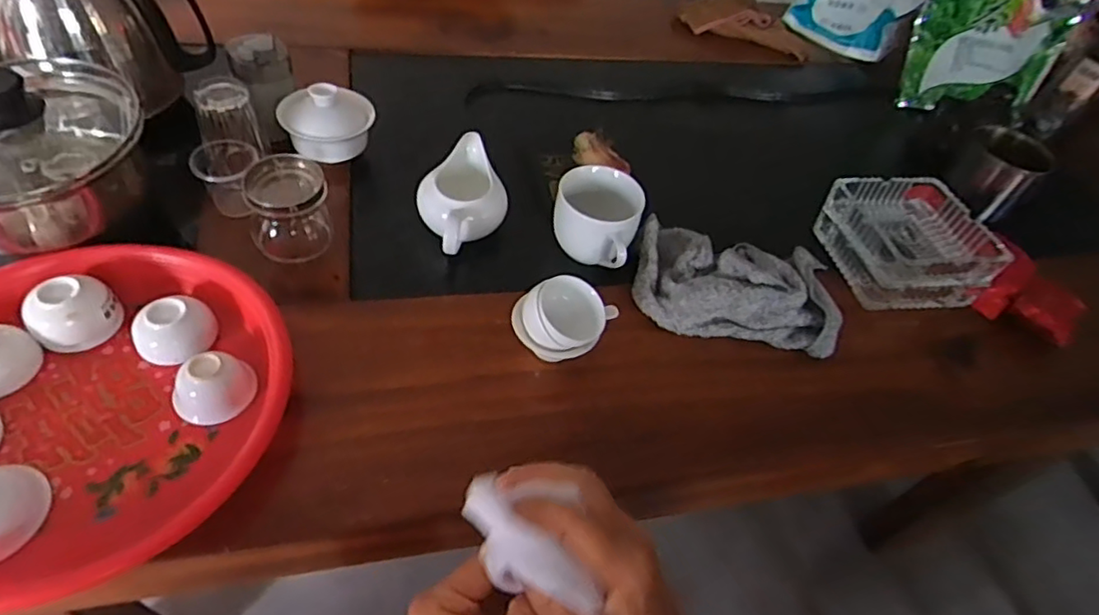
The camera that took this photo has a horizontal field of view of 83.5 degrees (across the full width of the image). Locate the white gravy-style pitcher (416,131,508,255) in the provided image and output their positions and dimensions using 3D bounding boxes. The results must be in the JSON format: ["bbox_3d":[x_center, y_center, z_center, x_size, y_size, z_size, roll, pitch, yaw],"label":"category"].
[{"bbox_3d":[-0.079,-0.089,0.558,0.078,0.069,0.120,1,51,-9],"label":"white gravy-style pitcher"}]

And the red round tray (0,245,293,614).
[{"bbox_3d":[-0.303,0.061,0.398,0.254,0.046,0.231,5,50,-6],"label":"red round tray"}]

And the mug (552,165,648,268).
[{"bbox_3d":[0.040,-0.078,0.544,0.075,0.061,0.079,21,50,7],"label":"mug"}]

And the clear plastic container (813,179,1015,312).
[{"bbox_3d":[0.339,-0.063,0.592,0.123,0.068,0.126,-5,52,-15],"label":"clear plastic container"}]

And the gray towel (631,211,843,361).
[{"bbox_3d":[0.165,-0.019,0.546,0.177,0.054,0.113,13,50,0],"label":"gray towel"}]

